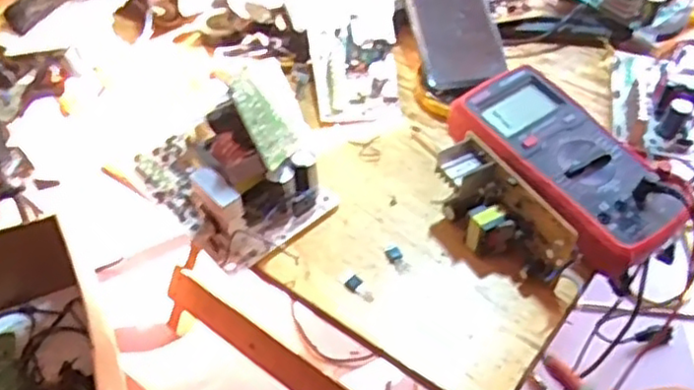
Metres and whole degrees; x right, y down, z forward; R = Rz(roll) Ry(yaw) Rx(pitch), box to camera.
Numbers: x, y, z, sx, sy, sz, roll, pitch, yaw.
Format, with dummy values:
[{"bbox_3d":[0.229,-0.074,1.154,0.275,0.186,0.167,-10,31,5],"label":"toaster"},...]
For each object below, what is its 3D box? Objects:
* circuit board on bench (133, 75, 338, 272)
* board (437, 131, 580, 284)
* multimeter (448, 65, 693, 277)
[{"bbox_3d":[-0.088,-0.040,0.537,0.117,0.110,0.141,-34,55,-24],"label":"circuit board on bench"},{"bbox_3d":[0.113,0.014,0.511,0.046,0.061,0.120,-27,53,-19],"label":"board"},{"bbox_3d":[0.169,-0.022,0.536,0.095,0.049,0.184,-33,55,-24],"label":"multimeter"}]

